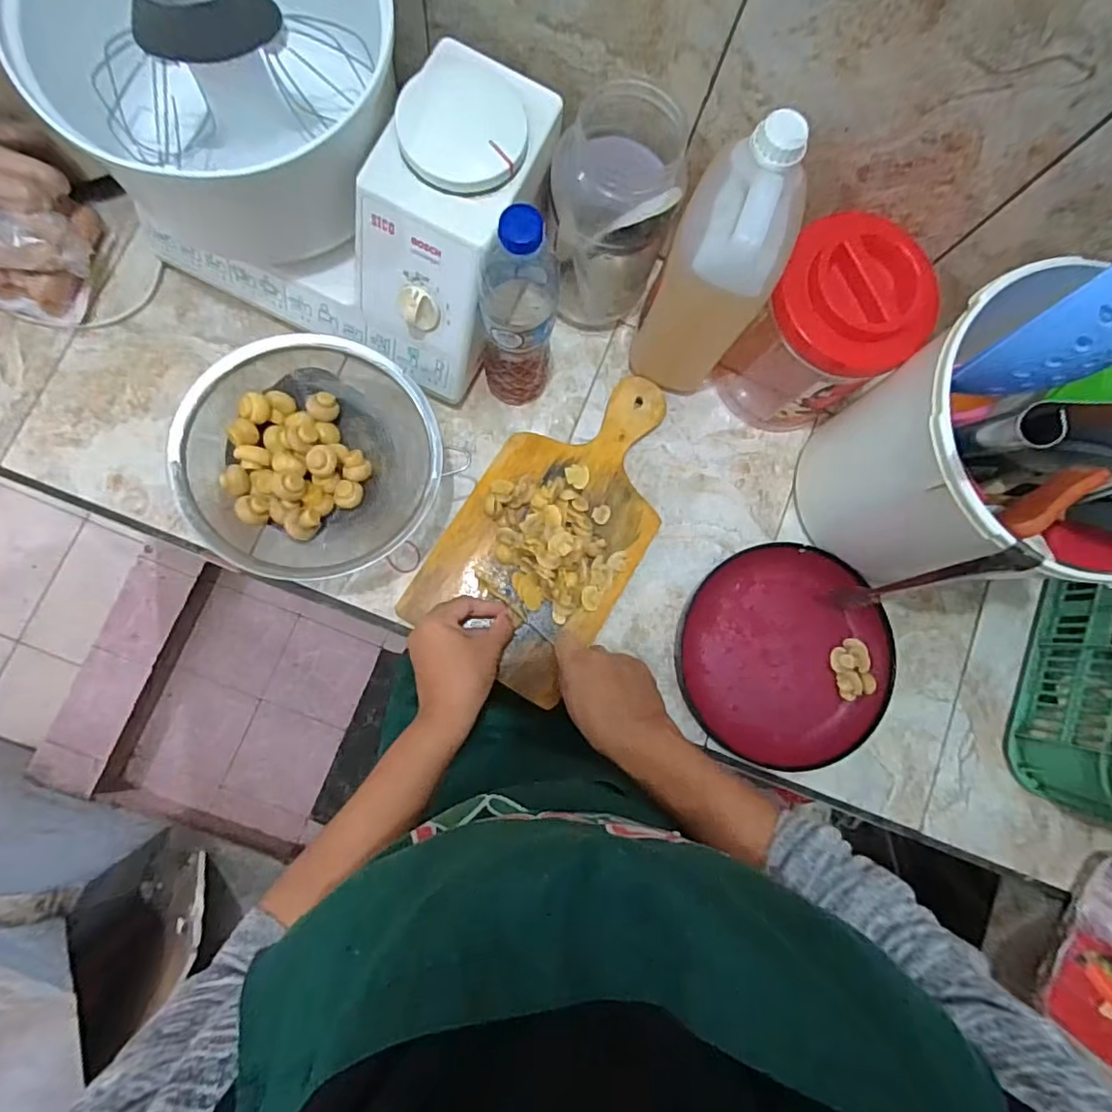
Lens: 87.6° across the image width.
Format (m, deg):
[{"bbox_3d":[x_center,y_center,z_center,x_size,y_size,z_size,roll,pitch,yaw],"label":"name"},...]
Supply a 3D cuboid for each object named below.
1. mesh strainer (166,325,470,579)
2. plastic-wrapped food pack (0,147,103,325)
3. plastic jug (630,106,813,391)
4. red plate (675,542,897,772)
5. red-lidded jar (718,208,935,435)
[{"bbox_3d":[-0.215,-0.081,0.544,0.212,0.108,0.190,-13,85,-8],"label":"mesh strainer"},{"bbox_3d":[-0.528,-0.308,0.544,0.144,0.094,0.118,14,82,-5],"label":"plastic-wrapped food pack"},{"bbox_3d":[0.142,-0.254,0.536,0.084,0.236,0.125,21,81,-4],"label":"plastic jug"},{"bbox_3d":[0.239,0.106,0.605,0.210,0.031,0.224,1,83,-6],"label":"red plate"},{"bbox_3d":[0.253,-0.210,0.568,0.139,0.185,0.112,38,81,-1],"label":"red-lidded jar"}]

